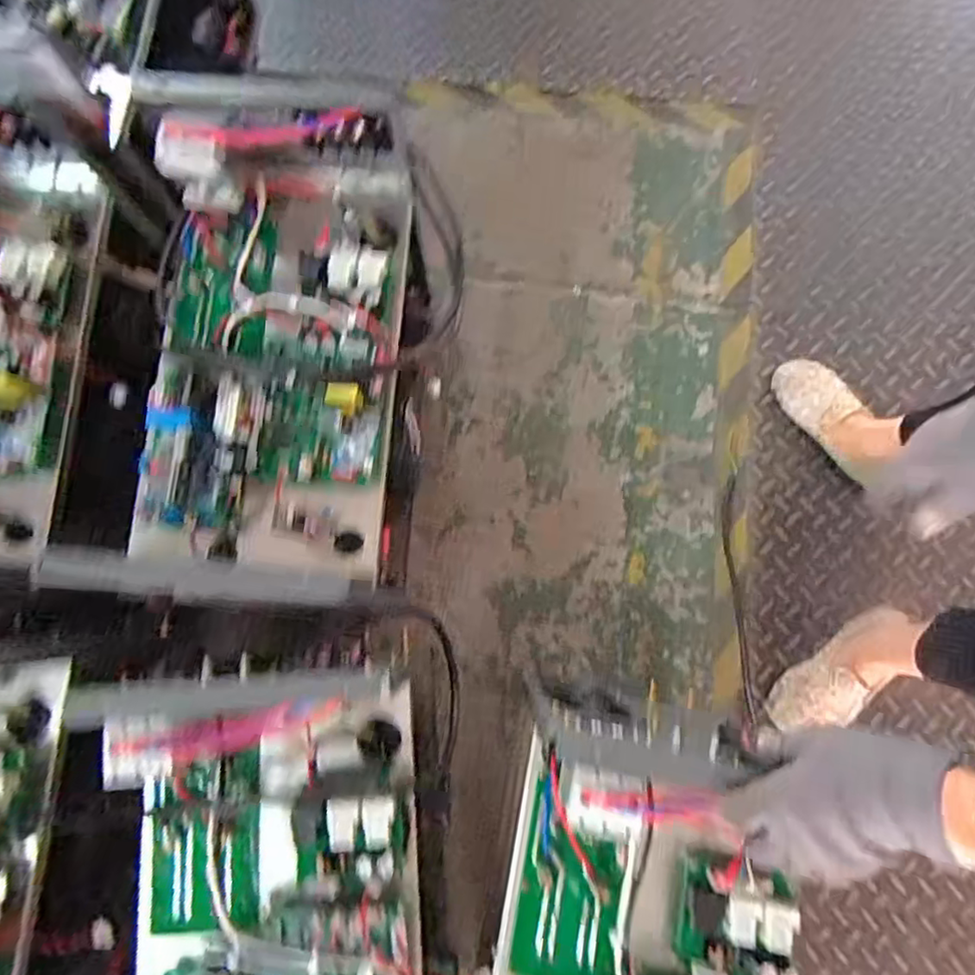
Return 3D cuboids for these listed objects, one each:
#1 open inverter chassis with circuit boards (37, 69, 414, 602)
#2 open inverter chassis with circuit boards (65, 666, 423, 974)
[{"bbox_3d":[-0.220,-0.131,0.596,0.297,0.156,0.476,4,78,0],"label":"open inverter chassis with circuit boards"},{"bbox_3d":[-0.176,0.386,0.485,0.238,0.151,0.451,-2,78,-1],"label":"open inverter chassis with circuit boards"}]

